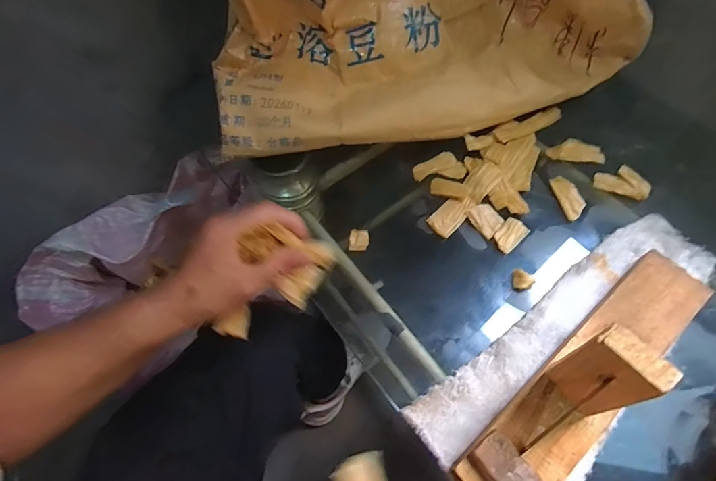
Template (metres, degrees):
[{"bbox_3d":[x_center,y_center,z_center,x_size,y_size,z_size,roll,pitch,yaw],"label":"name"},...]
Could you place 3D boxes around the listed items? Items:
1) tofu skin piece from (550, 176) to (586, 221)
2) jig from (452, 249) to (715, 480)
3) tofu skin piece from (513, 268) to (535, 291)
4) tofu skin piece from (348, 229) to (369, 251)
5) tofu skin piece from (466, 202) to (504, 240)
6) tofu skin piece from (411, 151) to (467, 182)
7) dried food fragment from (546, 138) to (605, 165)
[{"bbox_3d":[0.228,-0.047,0.421,0.023,0.004,0.052,-11,63,-3],"label":"tofu skin piece"},{"bbox_3d":[0.193,0.092,0.286,0.277,0.117,0.063,-40,68,-16],"label":"jig"},{"bbox_3d":[0.159,0.039,0.379,0.021,0.007,0.018,41,71,20],"label":"tofu skin piece"},{"bbox_3d":[0.001,0.000,0.409,0.020,0.005,0.024,2,63,4],"label":"tofu skin piece"},{"bbox_3d":[0.134,-0.022,0.411,0.026,0.004,0.035,-39,75,0],"label":"tofu skin piece"},{"bbox_3d":[0.093,-0.084,0.449,0.058,0.007,0.032,-6,63,-1],"label":"tofu skin piece"},{"bbox_3d":[0.250,-0.103,0.449,0.064,0.011,0.028,1,63,3],"label":"dried food fragment"}]

